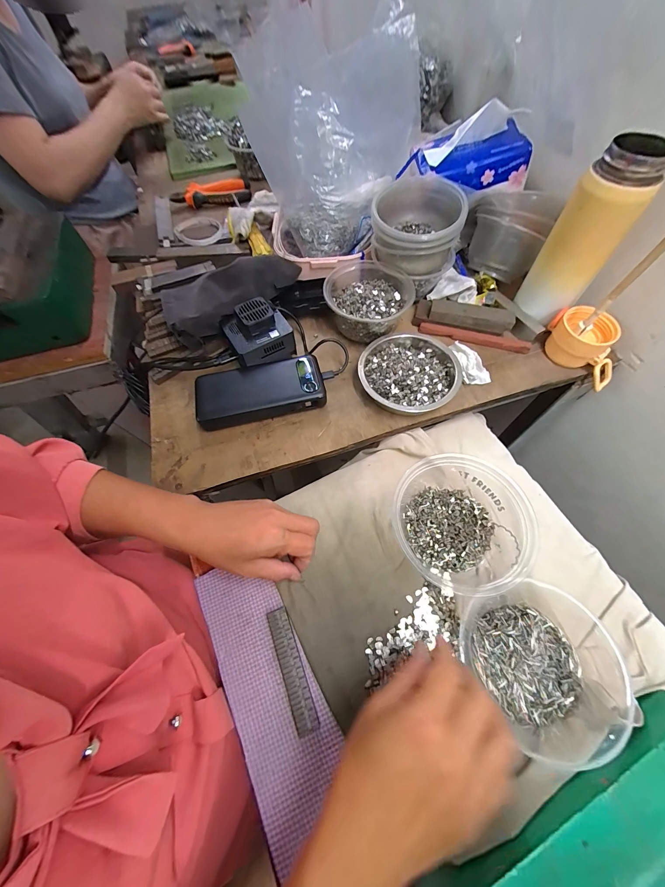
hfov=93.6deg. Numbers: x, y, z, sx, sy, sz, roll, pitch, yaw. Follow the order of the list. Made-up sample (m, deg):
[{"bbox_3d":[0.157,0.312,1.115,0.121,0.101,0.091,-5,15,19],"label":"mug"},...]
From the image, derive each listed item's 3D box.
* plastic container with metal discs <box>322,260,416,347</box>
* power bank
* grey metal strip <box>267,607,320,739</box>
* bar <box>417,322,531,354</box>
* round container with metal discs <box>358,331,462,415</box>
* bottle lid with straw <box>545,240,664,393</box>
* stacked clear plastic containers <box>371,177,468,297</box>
[{"bbox_3d":[0.049,-0.193,0.430,0.115,0.050,0.115,-2,62,1],"label":"plastic container with metal discs"},{"bbox_3d":[-0.090,-0.065,0.392,0.155,0.028,0.072,-12,62,-5],"label":"power bank"},{"bbox_3d":[-0.037,0.205,0.286,0.019,0.011,0.098,-21,63,-9],"label":"grey metal strip"},{"bbox_3d":[0.196,-0.148,0.434,0.147,0.011,0.015,15,63,10],"label":"bar"},{"bbox_3d":[0.097,-0.094,0.399,0.118,0.032,0.129,-1,62,1],"label":"round container with metal discs"},{"bbox_3d":[0.323,-0.161,0.331,0.062,0.200,0.096,-30,65,-13],"label":"bottle lid with straw"},{"bbox_3d":[0.113,-0.283,0.430,0.112,0.095,0.113,11,63,7],"label":"stacked clear plastic containers"}]

